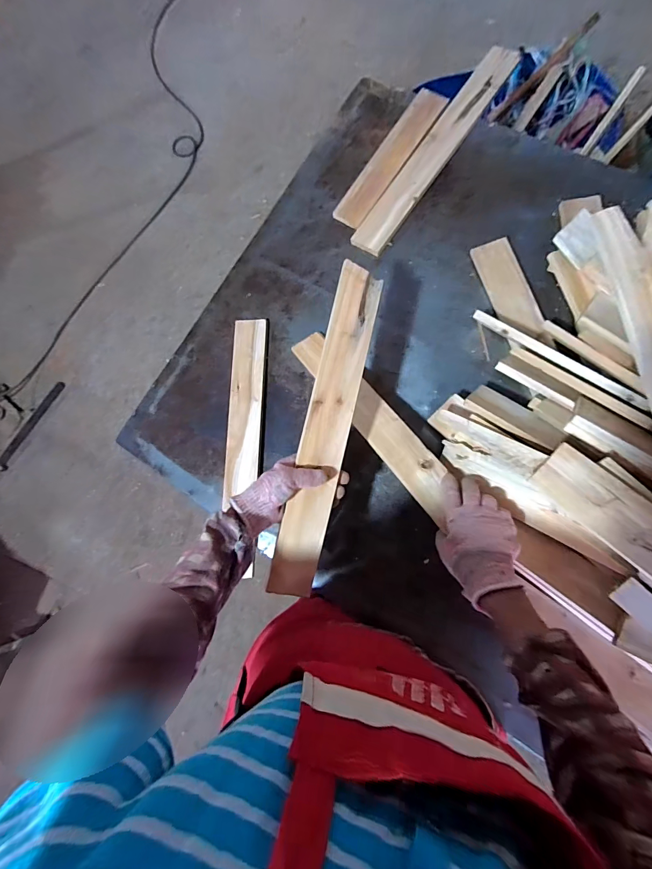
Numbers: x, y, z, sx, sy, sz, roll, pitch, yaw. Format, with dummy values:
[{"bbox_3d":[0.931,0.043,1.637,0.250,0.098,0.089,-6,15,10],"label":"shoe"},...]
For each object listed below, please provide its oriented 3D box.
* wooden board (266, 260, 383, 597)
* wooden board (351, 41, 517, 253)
[{"bbox_3d":[0.003,-0.012,0.559,0.069,0.011,0.492,14,84,-11],"label":"wooden board"},{"bbox_3d":[0.224,-0.586,0.772,0.073,0.019,0.491,36,90,7],"label":"wooden board"}]

